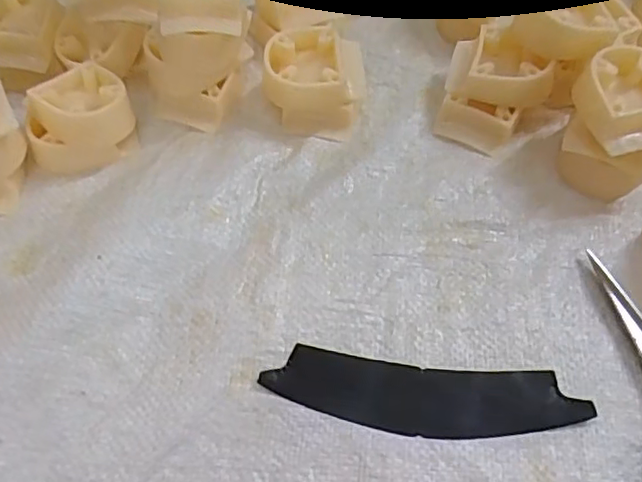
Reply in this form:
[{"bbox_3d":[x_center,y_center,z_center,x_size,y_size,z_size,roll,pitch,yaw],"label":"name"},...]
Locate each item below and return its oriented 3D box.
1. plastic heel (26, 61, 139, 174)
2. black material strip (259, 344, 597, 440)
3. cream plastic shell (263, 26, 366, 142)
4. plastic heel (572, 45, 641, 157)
[{"bbox_3d":[-0.147,-0.075,0.364,0.060,0.036,0.049,-29,62,-17],"label":"plastic heel"},{"bbox_3d":[0.051,0.076,0.295,0.151,0.005,0.035,5,58,3],"label":"black material strip"},{"bbox_3d":[-0.004,-0.099,0.379,0.060,0.041,0.052,2,58,1],"label":"cream plastic shell"},{"bbox_3d":[0.170,-0.078,0.333,0.047,0.025,0.053,-11,60,-6],"label":"plastic heel"}]

